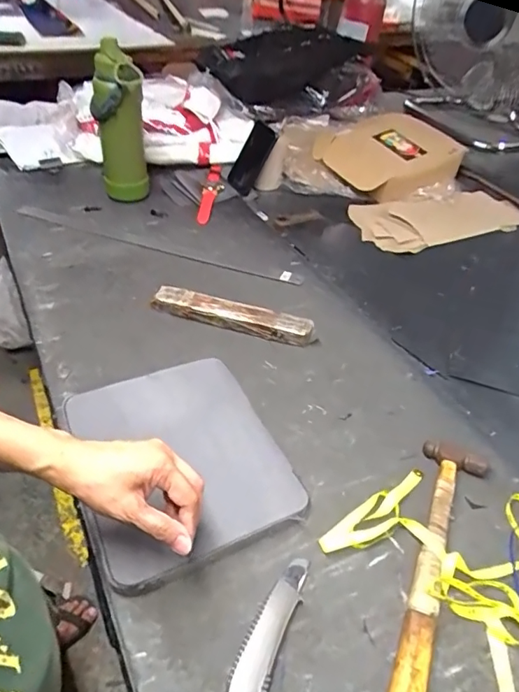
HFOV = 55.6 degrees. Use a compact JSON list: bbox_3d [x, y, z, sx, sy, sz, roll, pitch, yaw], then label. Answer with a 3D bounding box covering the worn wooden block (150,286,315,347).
[{"bbox_3d":[-0.044,-0.049,0.791,0.273,0.035,0.044,14,44,12],"label":"worn wooden block"}]

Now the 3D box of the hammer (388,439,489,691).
[{"bbox_3d":[0.182,0.217,0.515,0.074,0.029,0.308,20,45,18],"label":"hammer"}]

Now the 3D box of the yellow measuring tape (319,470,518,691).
[{"bbox_3d":[0.228,0.220,0.513,0.248,0.027,0.211,35,52,30],"label":"yellow measuring tape"}]

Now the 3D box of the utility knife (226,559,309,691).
[{"bbox_3d":[0.009,0.265,0.442,0.043,0.017,0.168,21,46,19],"label":"utility knife"}]

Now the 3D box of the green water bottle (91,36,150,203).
[{"bbox_3d":[-0.297,-0.462,1.057,0.104,0.296,0.100,-1,43,-4],"label":"green water bottle"}]

